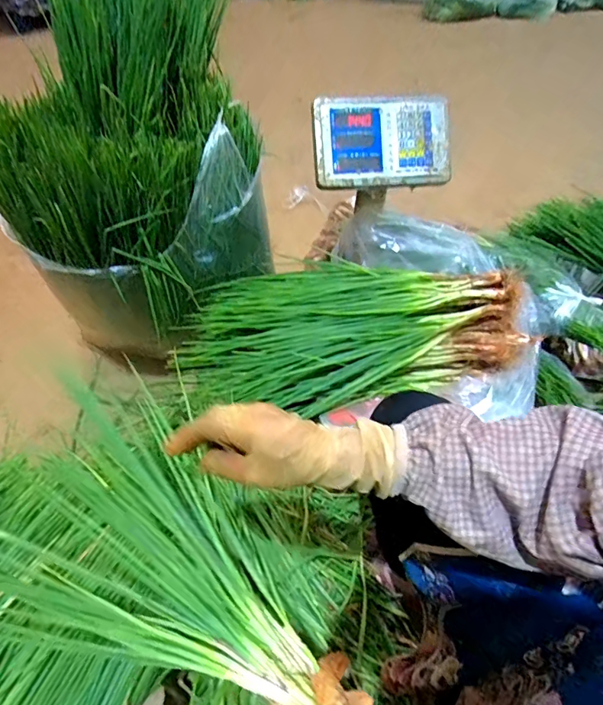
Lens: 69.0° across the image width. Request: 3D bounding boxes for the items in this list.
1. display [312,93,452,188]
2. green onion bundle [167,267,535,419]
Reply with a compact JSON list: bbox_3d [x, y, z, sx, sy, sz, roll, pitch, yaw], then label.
[{"bbox_3d":[0.144,-0.376,0.782,0.243,0.154,0.030,-4,5,-9],"label":"display"},{"bbox_3d":[0.086,-0.034,0.762,0.618,0.130,0.274,-5,50,-5],"label":"green onion bundle"}]

